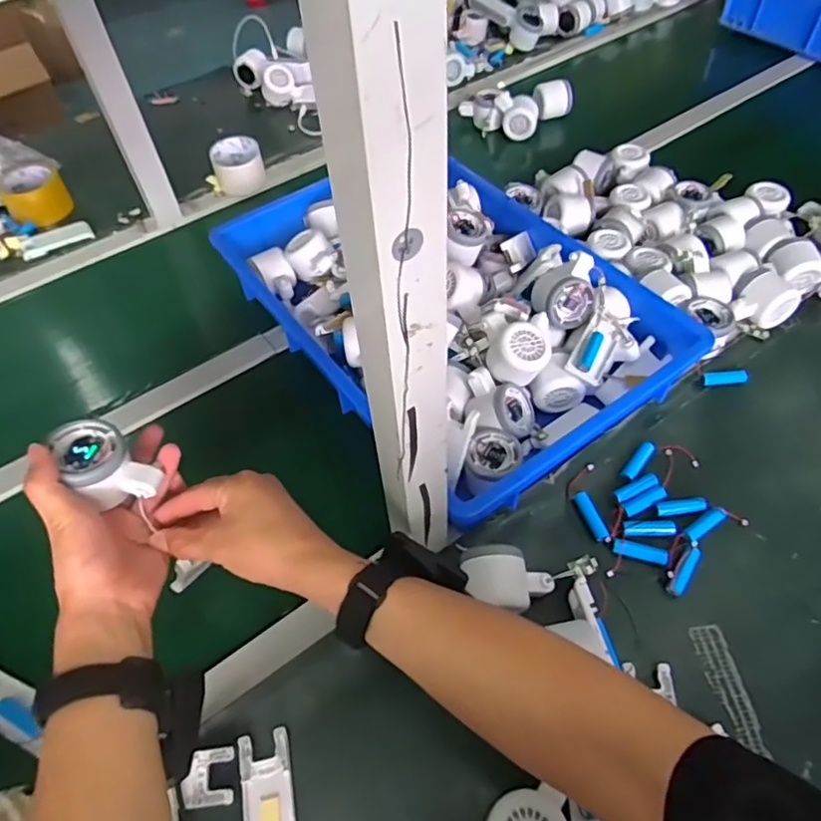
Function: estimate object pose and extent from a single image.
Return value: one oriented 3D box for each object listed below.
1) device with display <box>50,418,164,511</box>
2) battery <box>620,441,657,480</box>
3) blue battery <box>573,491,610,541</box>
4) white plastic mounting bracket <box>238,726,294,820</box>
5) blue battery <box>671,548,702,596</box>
[{"bbox_3d":[-0.236,0.043,0.451,0.072,0.045,0.048,34,63,25],"label":"device with display"},{"bbox_3d":[0.241,0.052,0.616,0.017,0.013,0.050,33,62,24],"label":"battery"},{"bbox_3d":[0.181,0.104,0.583,0.014,0.012,0.051,-18,55,-10],"label":"blue battery"},{"bbox_3d":[-0.111,0.311,0.456,0.038,0.013,0.104,-12,54,-5],"label":"white plastic mounting bracket"},{"bbox_3d":[0.257,0.150,0.545,0.014,0.011,0.046,29,84,22],"label":"blue battery"}]

